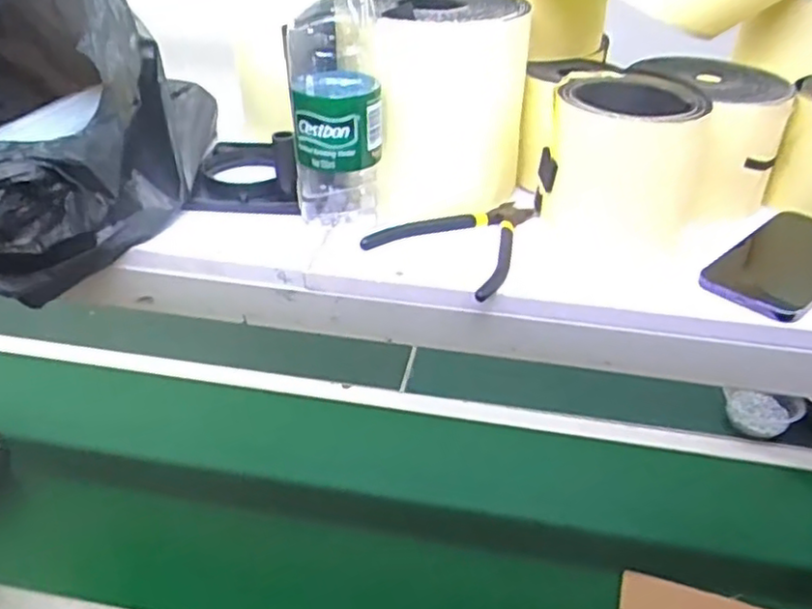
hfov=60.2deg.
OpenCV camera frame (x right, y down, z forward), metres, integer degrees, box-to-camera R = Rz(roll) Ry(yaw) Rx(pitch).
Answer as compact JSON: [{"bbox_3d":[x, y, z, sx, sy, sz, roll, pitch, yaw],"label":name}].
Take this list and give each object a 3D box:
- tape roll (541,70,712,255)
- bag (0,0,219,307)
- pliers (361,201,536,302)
[{"bbox_3d":[0.177,-0.109,0.561,0.125,0.122,0.108,15,36,19],"label":"tape roll"},{"bbox_3d":[-0.294,-0.179,0.595,0.222,0.181,0.358,-4,34,-8],"label":"bag"},{"bbox_3d":[0.051,-0.051,0.553,0.115,0.017,0.129,26,41,31],"label":"pliers"}]

